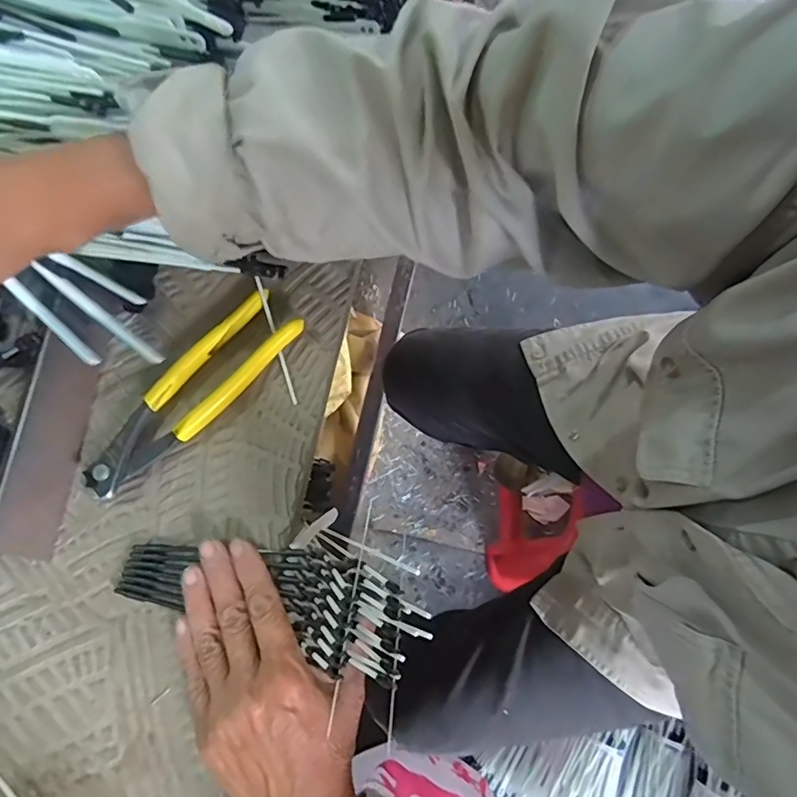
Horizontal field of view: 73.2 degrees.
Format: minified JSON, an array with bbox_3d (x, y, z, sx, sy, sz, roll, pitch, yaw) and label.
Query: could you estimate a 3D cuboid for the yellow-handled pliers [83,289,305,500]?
[{"bbox_3d":[-0.133,-0.004,0.343,0.045,0.010,0.159,42,81,9],"label":"yellow-handled pliers"}]

